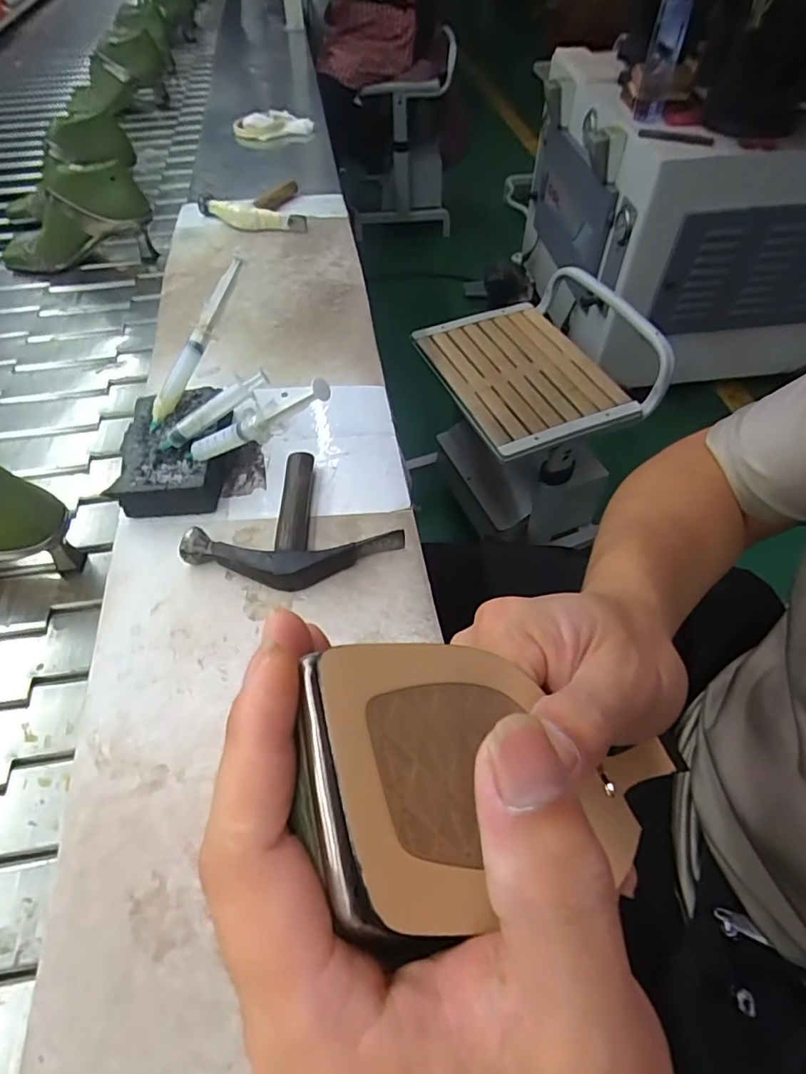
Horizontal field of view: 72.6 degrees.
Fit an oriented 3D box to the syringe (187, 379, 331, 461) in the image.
[{"bbox_3d":[-0.114,-0.081,0.416,0.168,0.023,0.012,-13,44,38],"label":"syringe"}]

